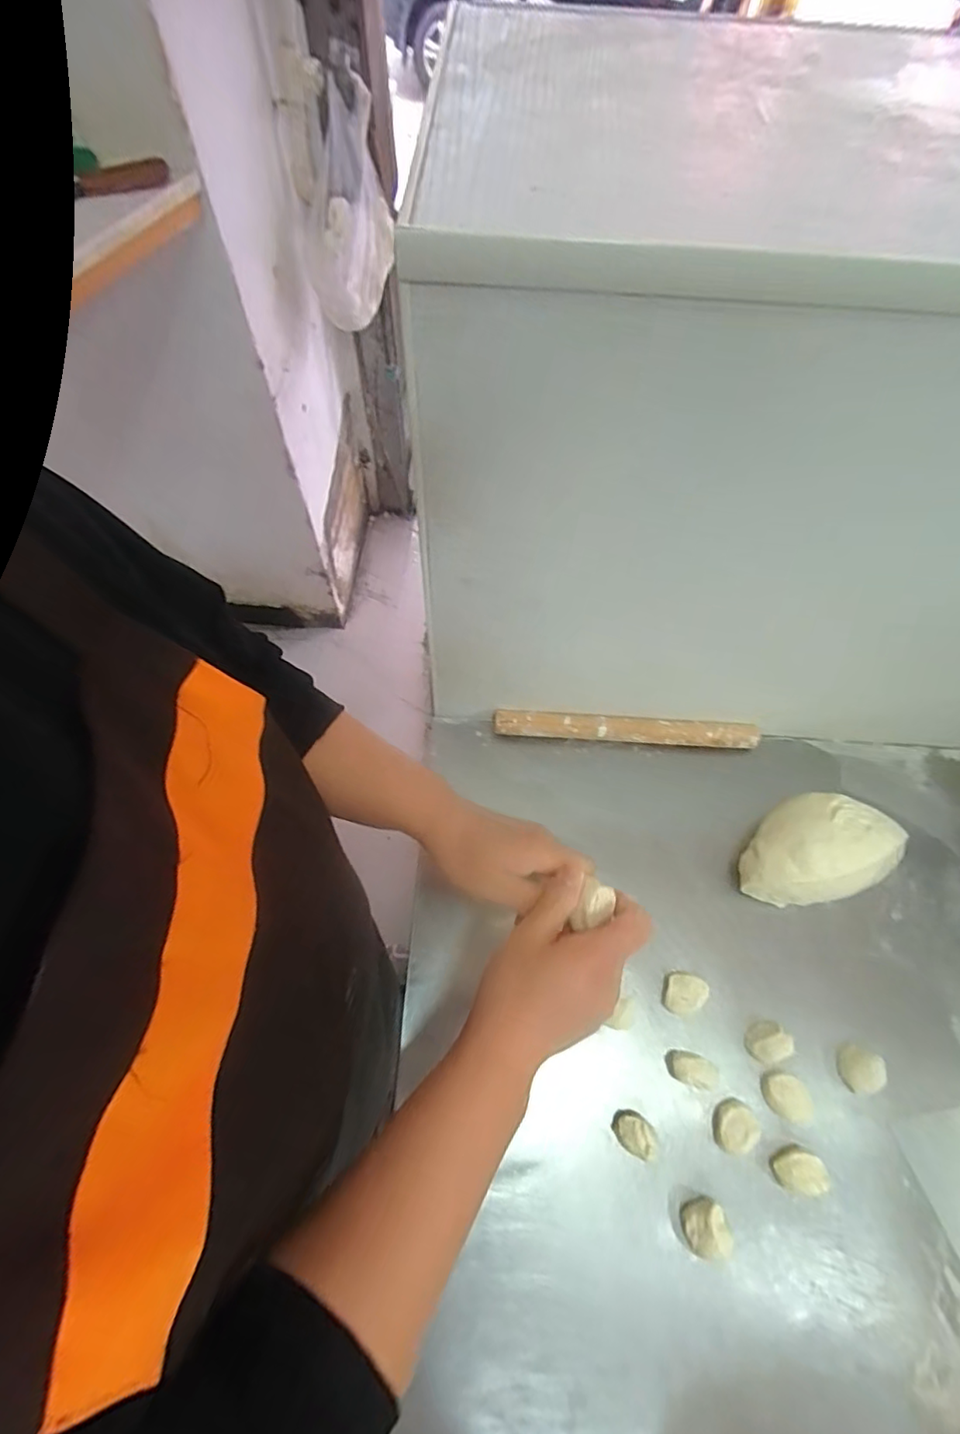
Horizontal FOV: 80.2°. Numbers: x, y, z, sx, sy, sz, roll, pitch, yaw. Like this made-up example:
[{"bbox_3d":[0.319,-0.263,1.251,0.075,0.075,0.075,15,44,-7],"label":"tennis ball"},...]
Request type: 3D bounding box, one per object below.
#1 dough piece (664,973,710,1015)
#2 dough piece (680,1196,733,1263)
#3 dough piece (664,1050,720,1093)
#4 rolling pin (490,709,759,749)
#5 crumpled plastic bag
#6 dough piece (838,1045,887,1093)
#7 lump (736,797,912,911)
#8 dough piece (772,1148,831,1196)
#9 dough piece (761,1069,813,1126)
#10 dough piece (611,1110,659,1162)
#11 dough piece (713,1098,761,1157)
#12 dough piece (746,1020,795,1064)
[{"bbox_3d":[0.174,0.237,0.486,0.033,0.020,0.032,0,64,0],"label":"dough piece"},{"bbox_3d":[0.164,0.373,0.415,0.032,0.019,0.033,0,64,0],"label":"dough piece"},{"bbox_3d":[0.169,0.283,0.457,0.032,0.031,0.022,18,66,8],"label":"dough piece"},{"bbox_3d":[0.148,0.015,0.588,0.263,0.029,0.023,4,64,1],"label":"rolling pin"},{"bbox_3d":[-0.236,-0.904,1.028,0.140,0.330,0.122,9,26,4],"label":"crumpled plastic bag"},{"bbox_3d":[0.310,0.286,0.462,0.031,0.014,0.031,8,65,3],"label":"dough piece"},{"bbox_3d":[0.303,0.120,0.520,0.146,0.066,0.089,-20,66,-10],"label":"lump"},{"bbox_3d":[0.240,0.343,0.431,0.032,0.023,0.027,17,66,8],"label":"dough piece"},{"bbox_3d":[0.244,0.301,0.450,0.025,0.023,0.034,-36,70,-16],"label":"dough piece"},{"bbox_3d":[0.119,0.322,0.443,0.033,0.027,0.024,41,71,17],"label":"dough piece"},{"bbox_3d":[0.198,0.320,0.445,0.031,0.018,0.034,0,64,0],"label":"dough piece"},{"bbox_3d":[0.235,0.266,0.467,0.030,0.022,0.027,-14,65,-7],"label":"dough piece"}]

